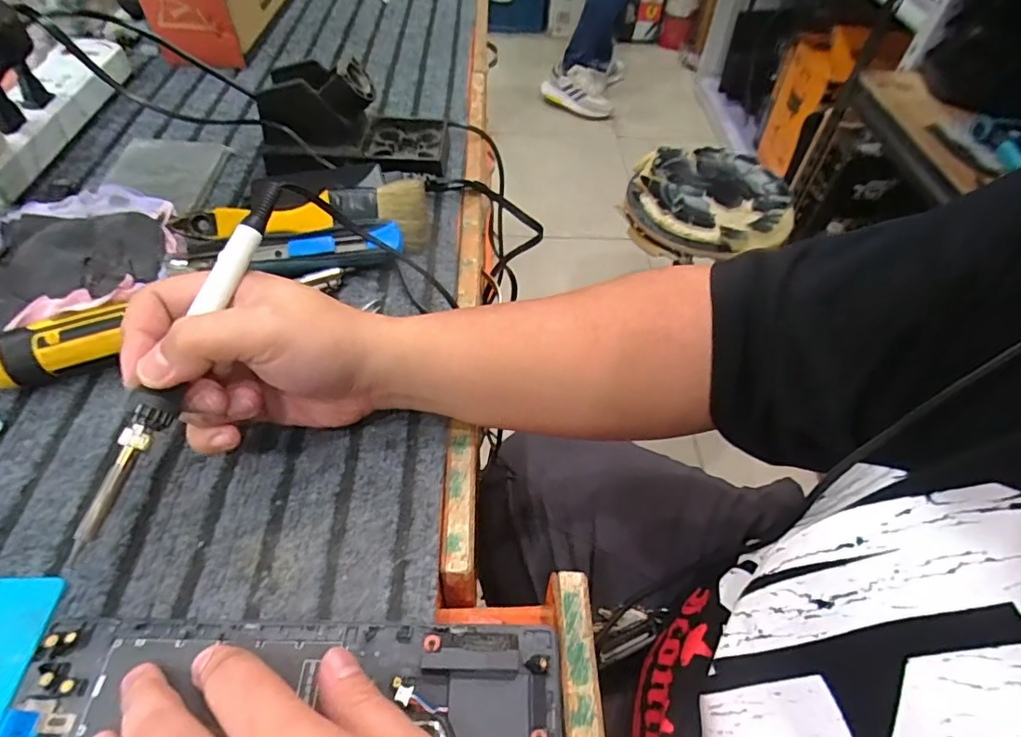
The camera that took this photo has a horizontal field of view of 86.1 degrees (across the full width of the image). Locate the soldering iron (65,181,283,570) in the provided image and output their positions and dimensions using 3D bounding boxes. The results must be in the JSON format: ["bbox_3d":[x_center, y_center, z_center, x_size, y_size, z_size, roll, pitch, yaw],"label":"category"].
[{"bbox_3d":[-0.159,-0.012,0.270,0.017,0.014,0.207,13,67,8],"label":"soldering iron"}]

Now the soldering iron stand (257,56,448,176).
[{"bbox_3d":[-0.136,-0.219,0.490,0.159,0.081,0.095,2,51,-1],"label":"soldering iron stand"}]

